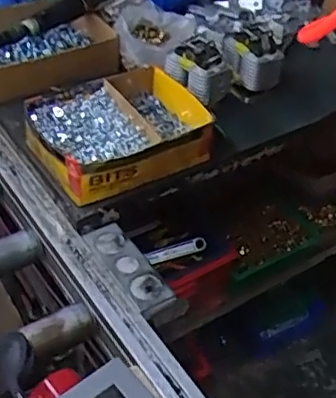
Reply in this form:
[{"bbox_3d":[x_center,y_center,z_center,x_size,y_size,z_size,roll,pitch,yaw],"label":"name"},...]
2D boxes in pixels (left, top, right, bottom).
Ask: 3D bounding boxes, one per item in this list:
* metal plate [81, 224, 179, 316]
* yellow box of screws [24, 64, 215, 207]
[{"bbox_3d":[-0.050,0.087,0.823,0.056,0.010,0.153,-23,50,-28],"label":"metal plate"},{"bbox_3d":[-0.061,-0.107,0.947,0.277,0.067,0.194,-23,50,-28],"label":"yellow box of screws"}]

